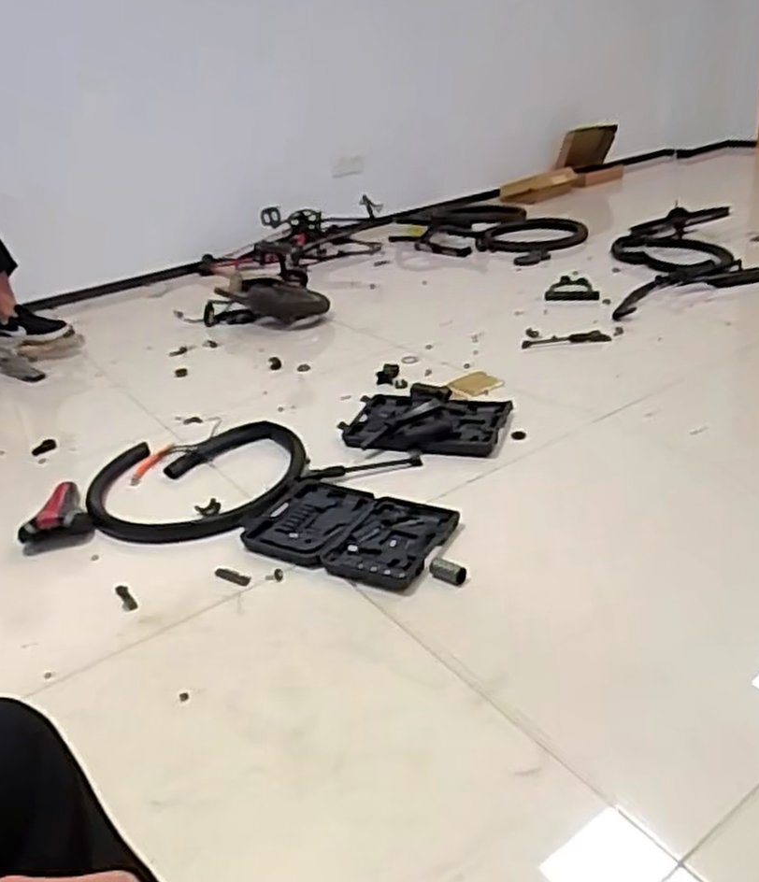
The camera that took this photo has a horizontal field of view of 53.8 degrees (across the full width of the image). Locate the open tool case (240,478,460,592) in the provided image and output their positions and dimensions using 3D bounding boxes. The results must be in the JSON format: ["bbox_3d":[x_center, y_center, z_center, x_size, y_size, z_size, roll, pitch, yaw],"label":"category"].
[{"bbox_3d":[-0.061,0.171,1.457,0.383,0.027,0.250,9,31,27],"label":"open tool case"}]

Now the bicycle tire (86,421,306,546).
[{"bbox_3d":[-0.416,0.086,1.707,0.486,0.048,0.440,-6,28,1],"label":"bicycle tire"}]

